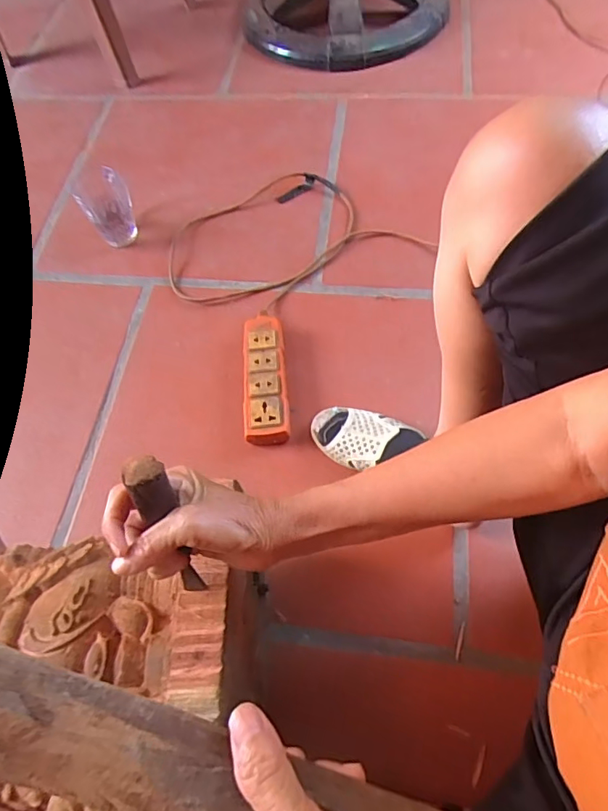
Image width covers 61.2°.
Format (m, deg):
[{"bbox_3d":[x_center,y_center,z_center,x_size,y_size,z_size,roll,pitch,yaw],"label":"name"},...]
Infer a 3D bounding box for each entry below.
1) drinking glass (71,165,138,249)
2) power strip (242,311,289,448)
[{"bbox_3d":[-0.335,-0.336,0.884,0.083,0.109,0.079,-22,62,-8],"label":"drinking glass"},{"bbox_3d":[-0.056,-0.044,0.746,0.063,0.039,0.211,-6,61,1],"label":"power strip"}]

